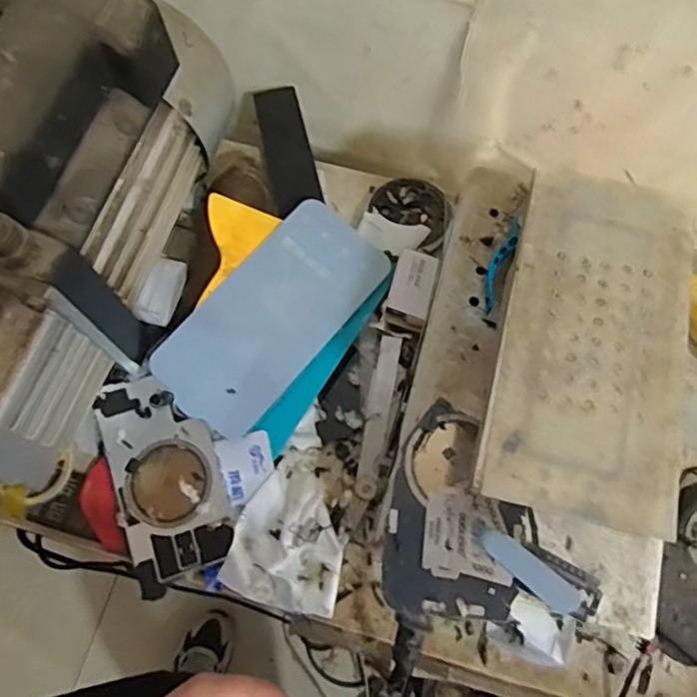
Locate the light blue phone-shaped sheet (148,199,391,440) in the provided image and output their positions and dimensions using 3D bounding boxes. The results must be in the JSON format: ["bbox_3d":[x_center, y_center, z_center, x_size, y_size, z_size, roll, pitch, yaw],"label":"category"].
[{"bbox_3d":[-0.049,-0.021,0.405,0.078,0.009,0.161,40,77,7],"label":"light blue phone-shaped sheet"}]

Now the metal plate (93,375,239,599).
[{"bbox_3d":[-0.115,0.079,0.385,0.067,0.012,0.125,-20,72,-9],"label":"metal plate"}]

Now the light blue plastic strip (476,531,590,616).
[{"bbox_3d":[0.087,0.108,0.293,0.054,0.008,0.015,34,72,17],"label":"light blue plastic strip"}]

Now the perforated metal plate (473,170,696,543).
[{"bbox_3d":[0.113,-0.007,0.280,0.082,0.006,0.166,14,70,3],"label":"perforated metal plate"}]

